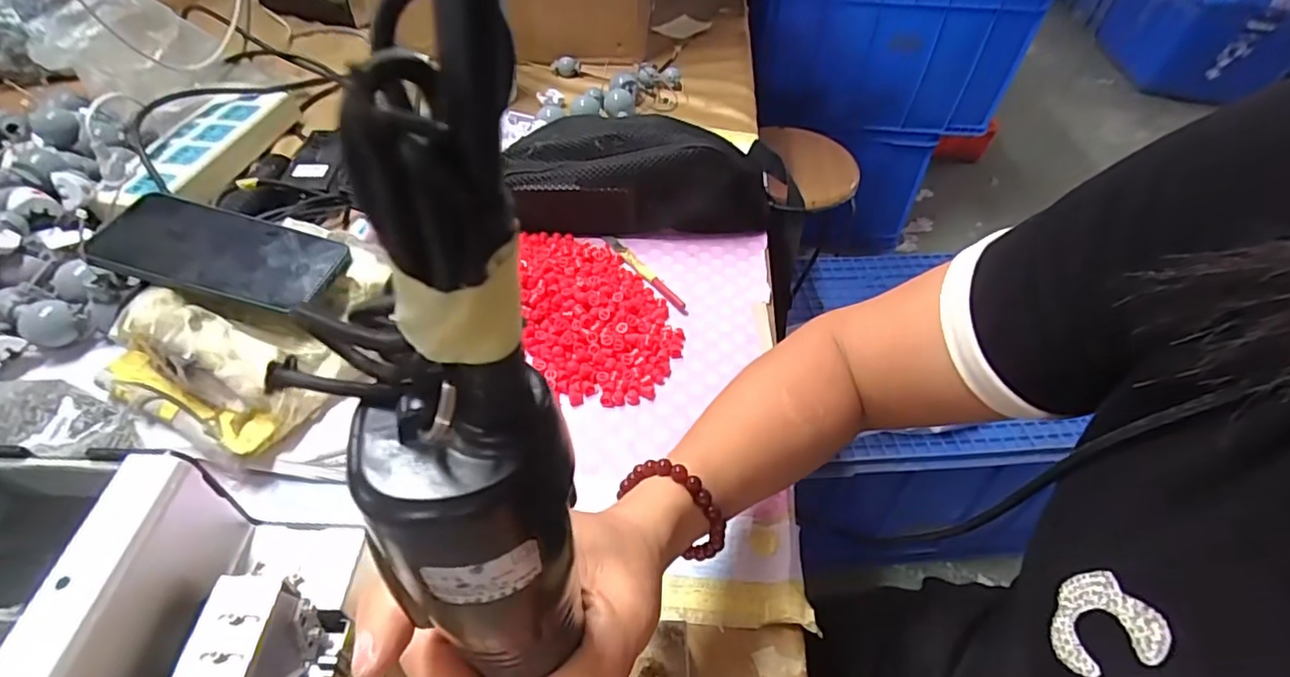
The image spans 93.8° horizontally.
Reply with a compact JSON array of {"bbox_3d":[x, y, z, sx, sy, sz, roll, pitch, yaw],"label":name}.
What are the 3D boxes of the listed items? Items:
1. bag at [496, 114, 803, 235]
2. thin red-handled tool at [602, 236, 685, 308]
[{"bbox_3d":[-0.010,-0.162,0.575,0.263,0.068,0.115,-3,47,-4],"label":"bag"},{"bbox_3d":[-0.004,-0.062,0.544,0.014,0.009,0.119,-27,54,-22],"label":"thin red-handled tool"}]

